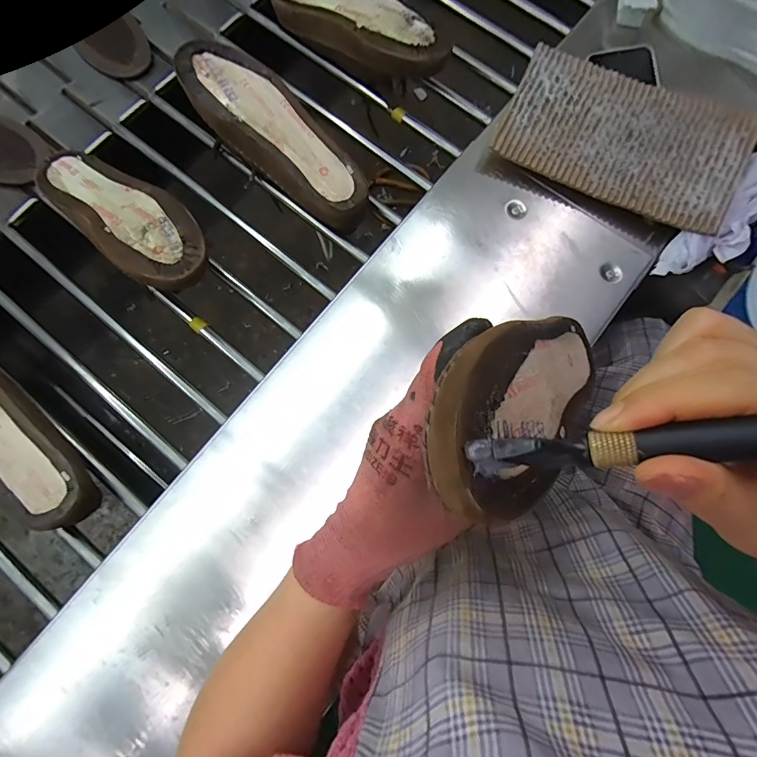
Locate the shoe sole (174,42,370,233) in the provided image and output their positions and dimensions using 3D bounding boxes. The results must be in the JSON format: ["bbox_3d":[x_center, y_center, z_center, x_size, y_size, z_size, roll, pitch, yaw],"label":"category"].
[{"bbox_3d":[-0.118,-0.289,0.493,0.263,0.077,0.094,36,81,5],"label":"shoe sole"}]

